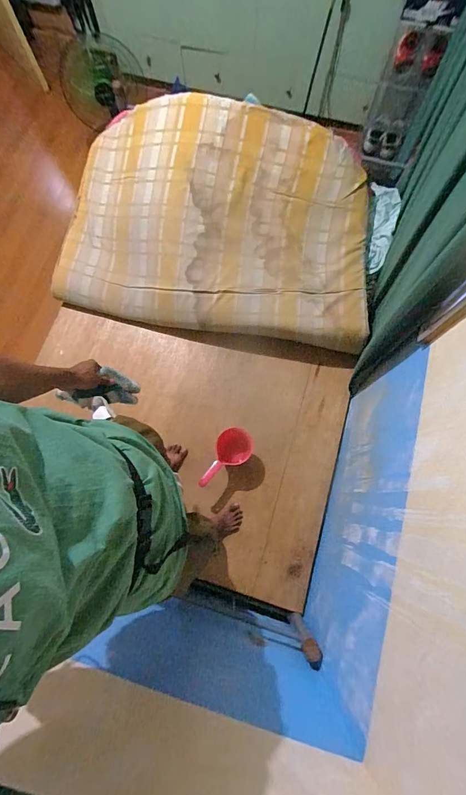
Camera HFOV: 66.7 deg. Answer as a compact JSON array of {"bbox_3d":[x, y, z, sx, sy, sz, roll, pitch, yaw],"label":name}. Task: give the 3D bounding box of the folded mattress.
[{"bbox_3d":[-0.083,-0.803,1.599,1.427,0.311,0.938,10,77,3],"label":"folded mattress"}]

